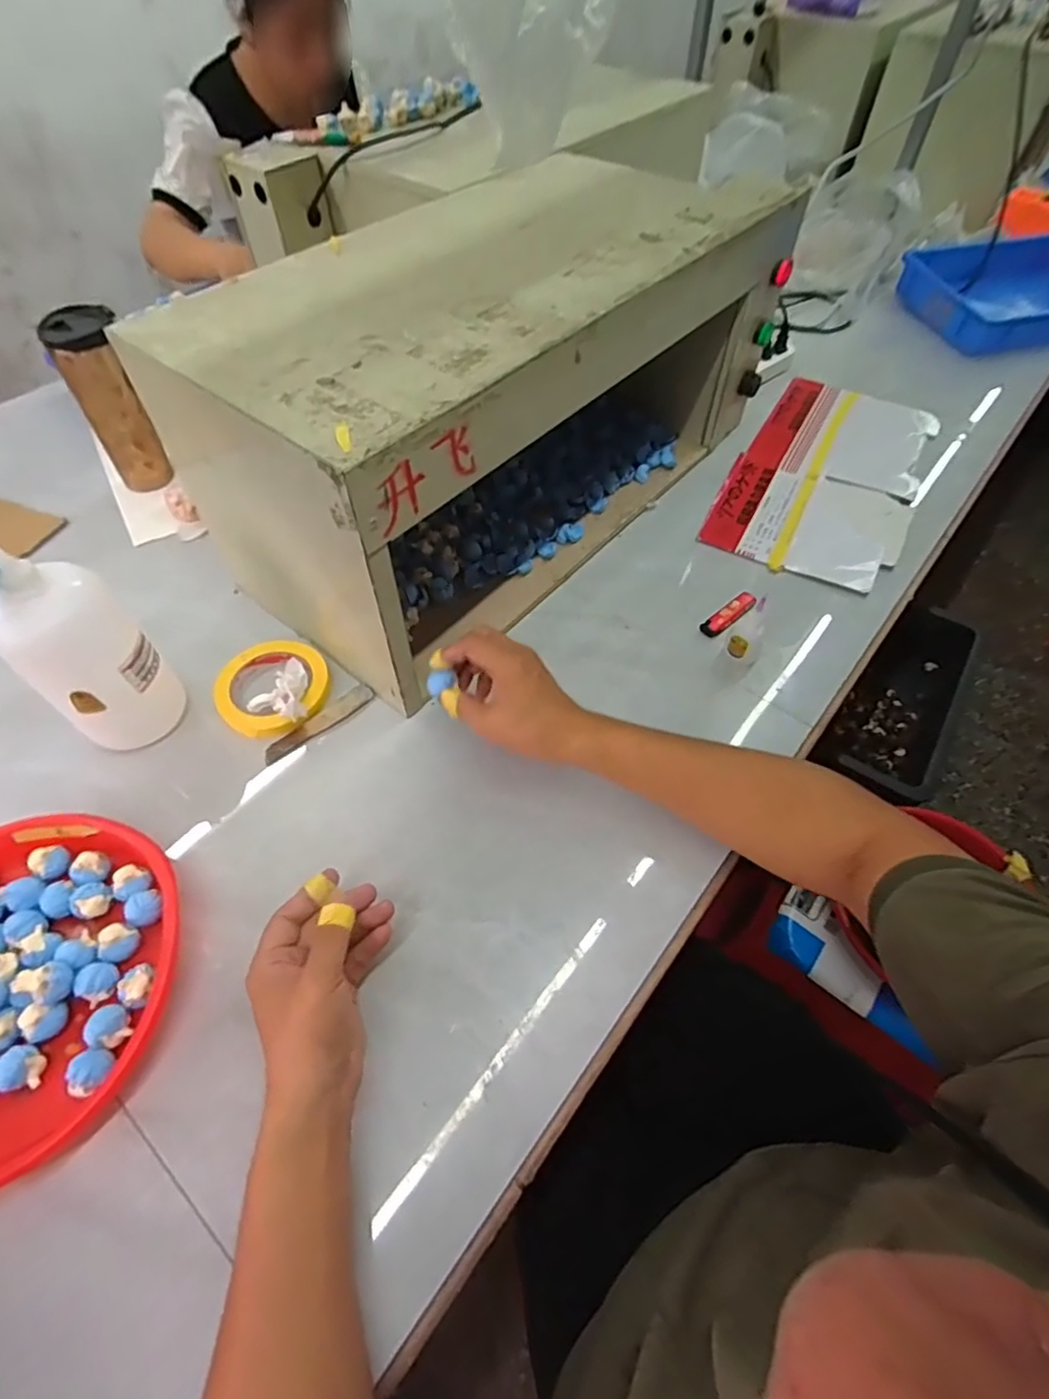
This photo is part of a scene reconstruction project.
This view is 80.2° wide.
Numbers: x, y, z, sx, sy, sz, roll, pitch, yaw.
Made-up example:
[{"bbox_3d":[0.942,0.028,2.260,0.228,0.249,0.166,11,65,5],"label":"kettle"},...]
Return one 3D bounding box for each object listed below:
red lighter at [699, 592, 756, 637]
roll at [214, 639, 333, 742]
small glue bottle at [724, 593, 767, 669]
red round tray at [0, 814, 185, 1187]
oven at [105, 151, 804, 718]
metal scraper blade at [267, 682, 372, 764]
[{"bbox_3d":[0.227,-0.095,0.684,0.078,0.011,0.023,-34,62,-21],"label":"red lighter"},{"bbox_3d":[-0.255,-0.014,0.628,0.110,0.014,0.114,0,55,0],"label":"roll"},{"bbox_3d":[0.226,-0.069,0.631,0.031,0.076,0.029,24,59,16],"label":"small glue bottle"},{"bbox_3d":[-0.389,0.210,0.462,0.249,0.038,0.241,0,55,0],"label":"red round tray"},{"bbox_3d":[-0.019,-0.329,0.683,0.285,0.277,0.619,35,62,22],"label":"oven"},{"bbox_3d":[-0.204,0.023,0.618,0.118,0.004,0.022,-37,76,-24],"label":"metal scraper blade"}]

